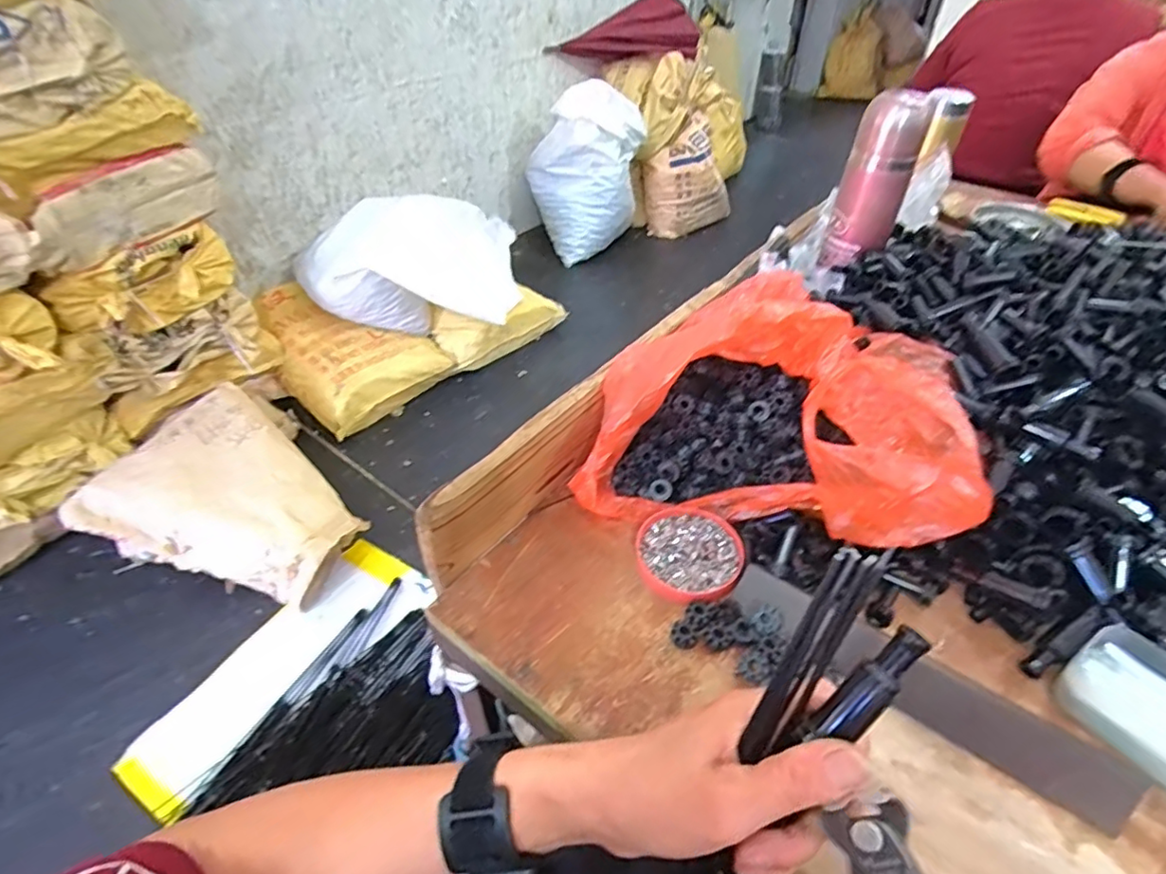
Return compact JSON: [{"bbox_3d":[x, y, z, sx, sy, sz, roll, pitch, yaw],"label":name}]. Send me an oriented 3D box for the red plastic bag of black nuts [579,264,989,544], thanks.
[{"bbox_3d":[0.160,-0.028,0.499,0.282,0.143,0.220,10,43,11],"label":"red plastic bag of black nuts"}]

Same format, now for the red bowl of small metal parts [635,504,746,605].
[{"bbox_3d":[0.083,0.092,0.458,0.081,0.021,0.080,0,42,0],"label":"red bowl of small metal parts"}]

